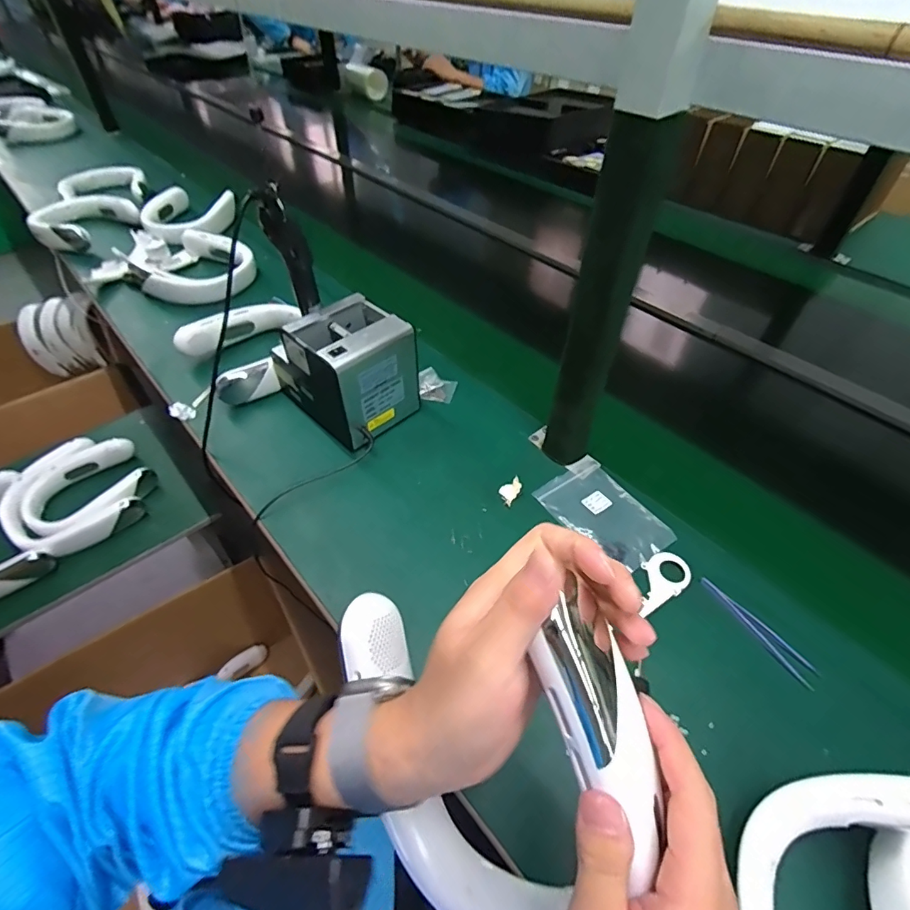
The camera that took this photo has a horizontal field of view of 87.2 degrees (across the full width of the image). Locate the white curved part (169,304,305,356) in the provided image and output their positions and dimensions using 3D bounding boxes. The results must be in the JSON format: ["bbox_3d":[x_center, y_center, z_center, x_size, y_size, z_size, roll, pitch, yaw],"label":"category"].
[{"bbox_3d":[-0.365,-0.215,0.816,0.202,0.073,0.035,-35,58,-27],"label":"white curved part"}]

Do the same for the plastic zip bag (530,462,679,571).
[{"bbox_3d":[0.183,0.073,0.590,0.097,0.008,0.146,-29,54,-18],"label":"plastic zip bag"}]

